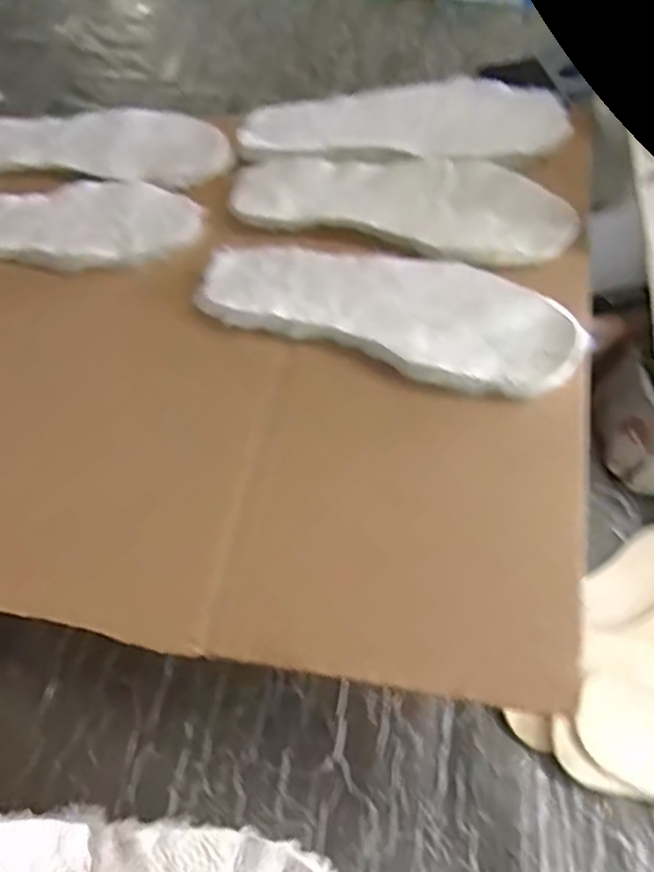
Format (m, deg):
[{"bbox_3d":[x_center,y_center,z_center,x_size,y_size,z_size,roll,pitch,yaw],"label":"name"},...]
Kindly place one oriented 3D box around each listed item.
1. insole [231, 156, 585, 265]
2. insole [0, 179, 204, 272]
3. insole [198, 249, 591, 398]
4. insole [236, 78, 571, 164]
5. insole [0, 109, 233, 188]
[{"bbox_3d":[0.054,-0.191,0.532,0.276,0.015,0.103,12,66,14],"label":"insole"},{"bbox_3d":[-0.254,-0.188,0.589,0.296,0.022,0.101,0,57,11],"label":"insole"},{"bbox_3d":[0.042,-0.097,0.484,0.281,0.016,0.098,19,65,19],"label":"insole"},{"bbox_3d":[0.062,-0.276,0.572,0.276,0.013,0.094,5,67,11],"label":"insole"},{"bbox_3d":[-0.225,-0.283,0.633,0.277,0.017,0.081,7,75,12],"label":"insole"}]

